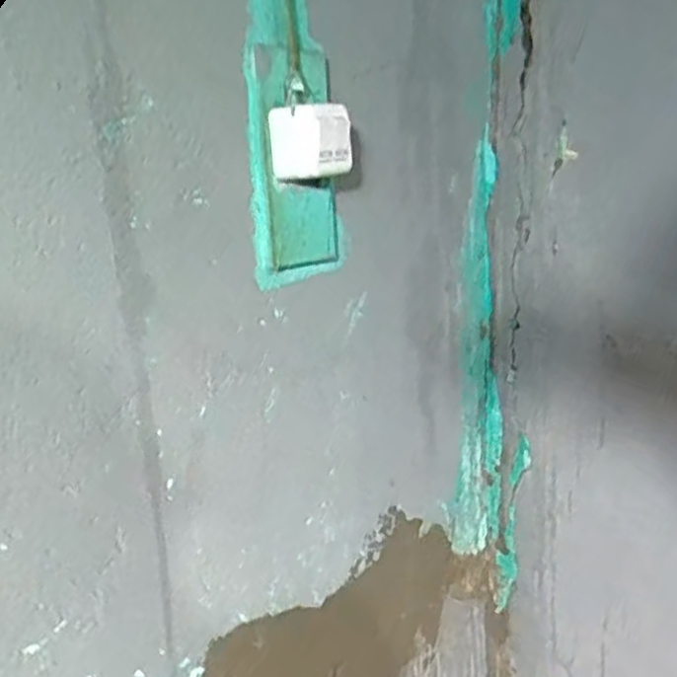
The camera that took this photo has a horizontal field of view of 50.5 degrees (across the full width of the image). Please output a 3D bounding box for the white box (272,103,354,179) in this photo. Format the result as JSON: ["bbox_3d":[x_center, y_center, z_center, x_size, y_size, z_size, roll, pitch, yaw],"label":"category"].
[{"bbox_3d":[-0.022,-0.164,0.602,0.051,0.056,0.053,6,14,35],"label":"white box"}]

